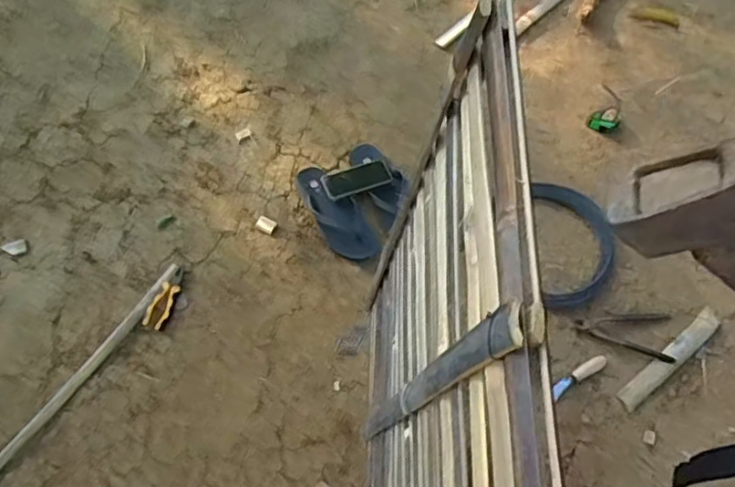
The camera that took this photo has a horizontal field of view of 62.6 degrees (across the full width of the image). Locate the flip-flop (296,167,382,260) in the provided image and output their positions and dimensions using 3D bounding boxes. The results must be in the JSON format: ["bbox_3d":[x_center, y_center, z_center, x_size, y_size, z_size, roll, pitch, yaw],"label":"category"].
[{"bbox_3d":[-0.079,-0.072,1.428,0.106,0.042,0.275,-32,69,-18],"label":"flip-flop"}]

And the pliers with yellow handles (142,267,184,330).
[{"bbox_3d":[-0.451,0.121,1.350,0.046,0.018,0.139,19,63,6],"label":"pliers with yellow handles"}]

